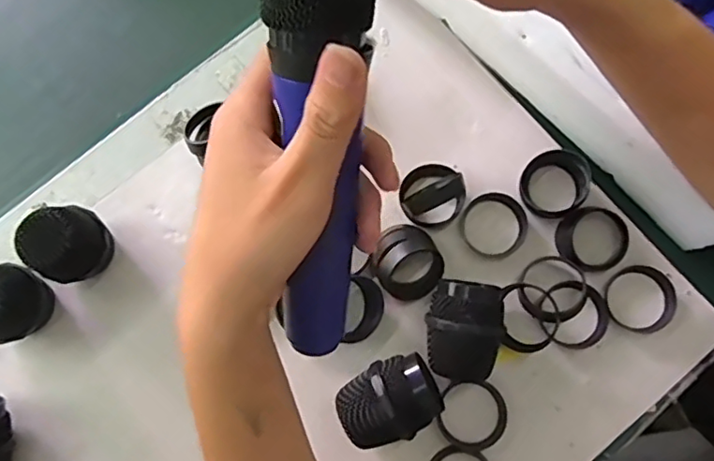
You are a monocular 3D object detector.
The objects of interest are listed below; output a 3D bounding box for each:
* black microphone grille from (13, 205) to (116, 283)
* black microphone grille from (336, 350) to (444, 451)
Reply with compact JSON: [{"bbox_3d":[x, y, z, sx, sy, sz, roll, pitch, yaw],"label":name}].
[{"bbox_3d":[-0.182,0.009,0.375,0.040,0.059,0.047,22,81,4],"label":"black microphone grille"},{"bbox_3d":[0.021,0.106,0.361,0.061,0.048,0.048,-38,77,-6],"label":"black microphone grille"}]

